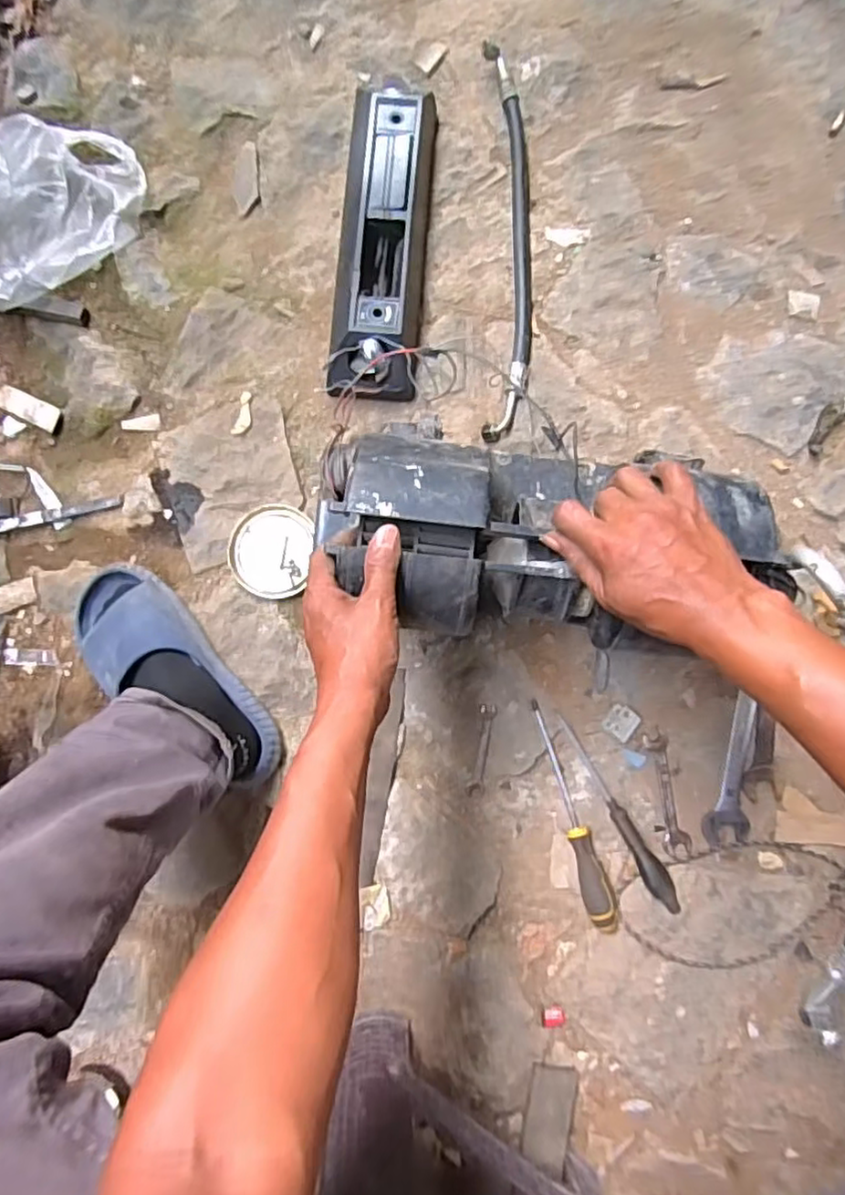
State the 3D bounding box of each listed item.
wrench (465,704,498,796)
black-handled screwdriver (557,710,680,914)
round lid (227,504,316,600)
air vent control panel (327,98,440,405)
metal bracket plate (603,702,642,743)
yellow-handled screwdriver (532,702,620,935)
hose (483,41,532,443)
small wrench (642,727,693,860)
[{"bbox_3d":[0.067,0.172,0.745,0.021,0.010,0.101,9,84,0],"label":"wrench"},{"bbox_3d":[0.214,0.239,0.738,0.026,0.027,0.237,-32,85,-3],"label":"black-handled screwdriver"},{"bbox_3d":[-0.172,-0.054,0.750,0.094,0.014,0.104,-1,84,-1],"label":"round lid"},{"bbox_3d":[-0.046,-0.427,0.787,0.104,0.064,0.382,5,84,0],"label":"air vent control panel"},{"bbox_3d":[0.228,0.143,0.755,0.034,0.014,0.035,40,85,3],"label":"metal bracket plate"},{"bbox_3d":[0.171,0.239,0.727,0.034,0.036,0.255,-14,84,-2],"label":"yellow-handled screwdriver"},{"bbox_3d":[0.106,-0.436,0.807,0.058,0.034,0.490,1,84,0],"label":"hose"},{"bbox_3d":[0.281,0.224,0.758,0.030,0.012,0.139,-9,84,-1],"label":"small wrench"}]

